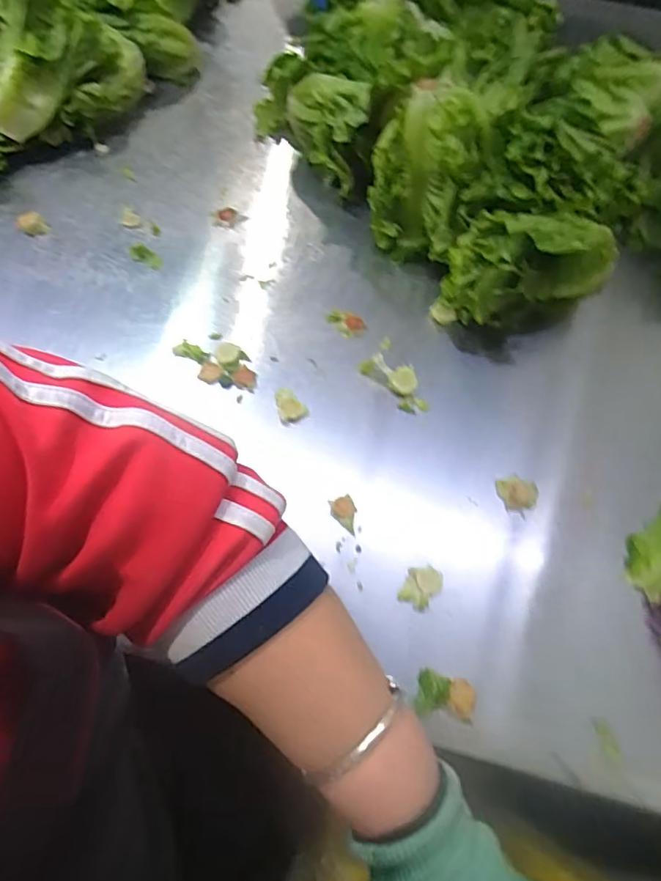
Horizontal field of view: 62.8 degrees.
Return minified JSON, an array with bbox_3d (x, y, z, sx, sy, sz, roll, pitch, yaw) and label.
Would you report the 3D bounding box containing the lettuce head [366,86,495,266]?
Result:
[{"bbox_3d":[0.098,-0.272,0.572,0.110,0.140,0.101,1,63,-2],"label":"lettuce head"}]

